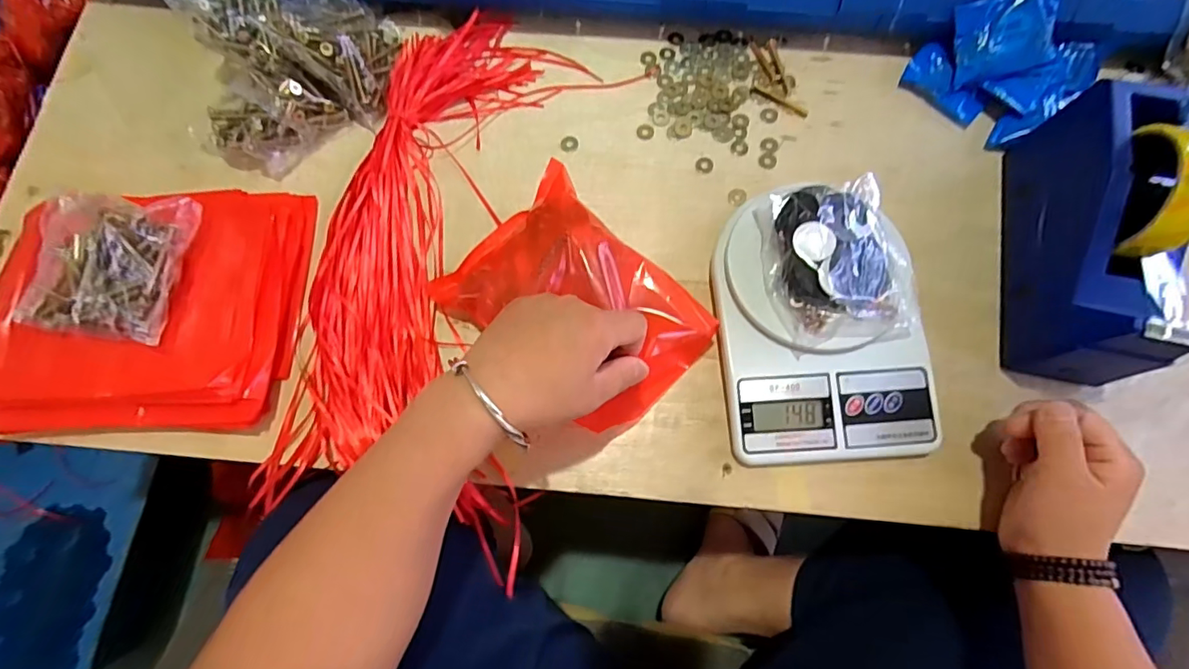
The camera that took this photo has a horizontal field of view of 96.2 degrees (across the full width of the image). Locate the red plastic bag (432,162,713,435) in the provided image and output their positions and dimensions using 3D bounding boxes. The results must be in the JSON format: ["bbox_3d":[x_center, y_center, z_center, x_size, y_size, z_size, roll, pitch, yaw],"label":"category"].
[{"bbox_3d":[-0.015,-0.027,0.401,0.187,0.074,0.130,42,78,12],"label":"red plastic bag"}]

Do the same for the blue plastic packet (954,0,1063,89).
[{"bbox_3d":[0.350,-0.254,0.452,0.077,0.009,0.064,-6,102,18],"label":"blue plastic packet"}]

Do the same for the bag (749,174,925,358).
[{"bbox_3d":[0.179,-0.052,0.392,0.098,0.030,0.118,-14,85,-2],"label":"bag"}]

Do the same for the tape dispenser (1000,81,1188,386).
[{"bbox_3d":[0.363,-0.074,0.378,0.059,0.126,0.193,12,75,4],"label":"tape dispenser"}]

